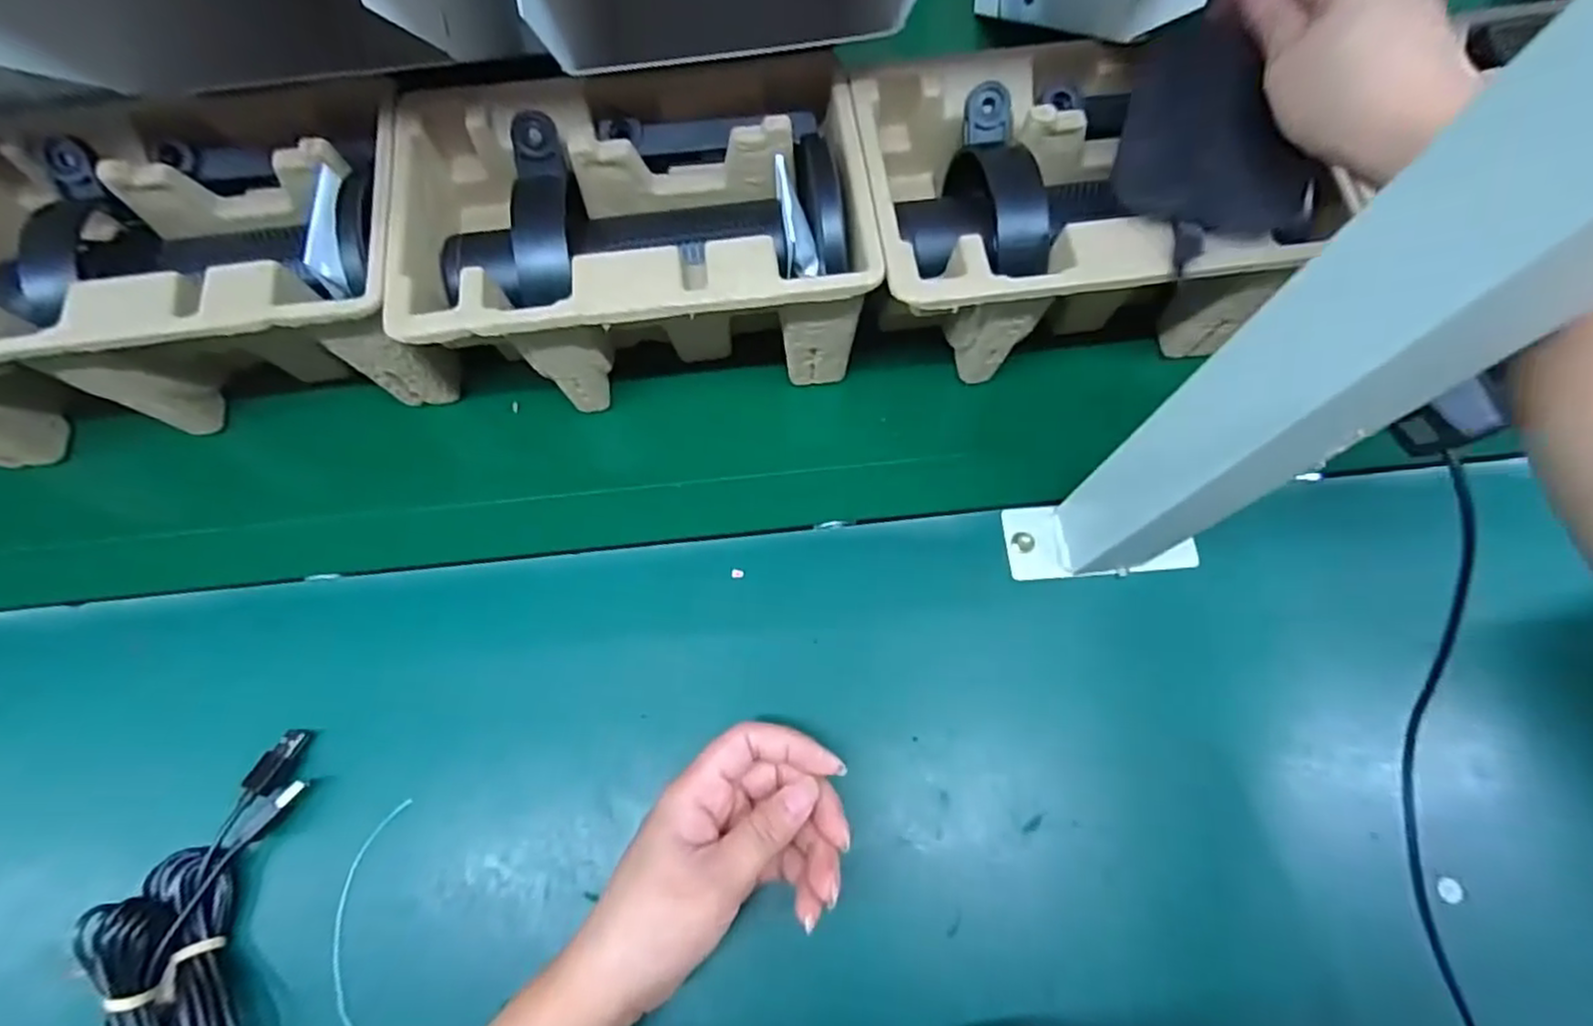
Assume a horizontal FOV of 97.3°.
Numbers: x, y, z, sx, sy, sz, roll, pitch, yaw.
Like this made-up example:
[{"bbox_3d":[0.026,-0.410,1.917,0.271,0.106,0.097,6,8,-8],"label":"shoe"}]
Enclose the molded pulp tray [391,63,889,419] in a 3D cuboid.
[{"bbox_3d":[-0.081,-0.139,0.375,0.226,0.097,0.147,-7,70,-3],"label":"molded pulp tray"}]

